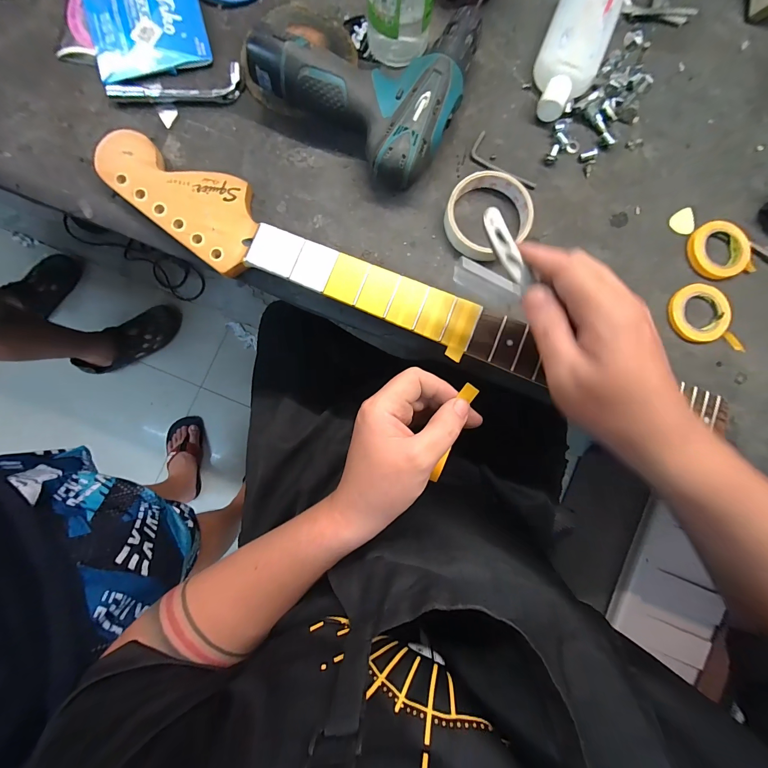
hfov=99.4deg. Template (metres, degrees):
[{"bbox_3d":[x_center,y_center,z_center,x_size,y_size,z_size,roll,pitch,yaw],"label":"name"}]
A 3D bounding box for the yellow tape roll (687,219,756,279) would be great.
[{"bbox_3d":[0.352,-0.140,0.339,0.060,0.011,0.060,0,85,-2],"label":"yellow tape roll"}]

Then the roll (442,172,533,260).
[{"bbox_3d":[0.106,-0.172,0.332,0.084,0.019,0.082,0,85,-2],"label":"roll"}]

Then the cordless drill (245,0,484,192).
[{"bbox_3d":[-0.001,-0.312,0.321,0.184,0.057,0.185,37,85,1],"label":"cordless drill"}]

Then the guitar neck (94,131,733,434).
[{"bbox_3d":[0.013,-0.080,0.318,0.627,0.028,0.080,25,85,0],"label":"guitar neck"}]

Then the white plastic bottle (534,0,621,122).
[{"bbox_3d":[0.198,-0.351,0.343,0.062,0.030,0.150,21,85,0],"label":"white plastic bottle"}]

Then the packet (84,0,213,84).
[{"bbox_3d":[-0.246,-0.374,0.338,0.112,0.016,0.107,-14,86,-3],"label":"packet"}]

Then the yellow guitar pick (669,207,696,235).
[{"bbox_3d":[0.316,-0.172,0.344,0.023,0.004,0.027,-8,89,9],"label":"yellow guitar pick"}]

